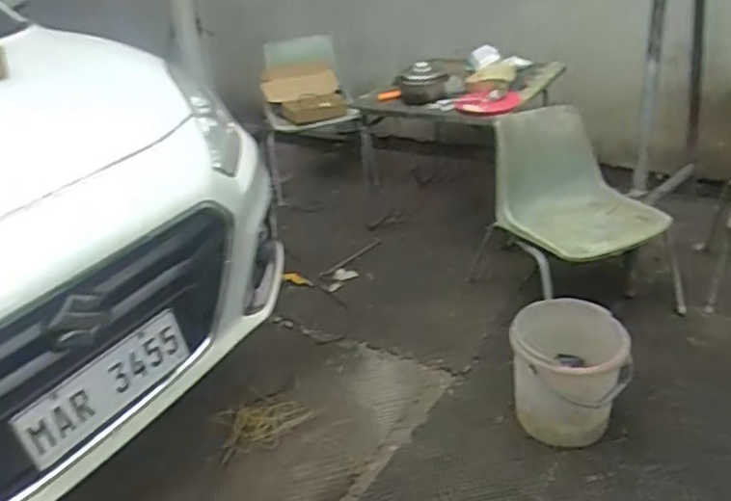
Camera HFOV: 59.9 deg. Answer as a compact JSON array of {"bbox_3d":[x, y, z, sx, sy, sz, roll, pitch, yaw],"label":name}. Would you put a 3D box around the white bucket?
[{"bbox_3d":[0.564,0.347,1.778,0.303,0.321,0.269,0,31,11],"label":"white bucket"}]

